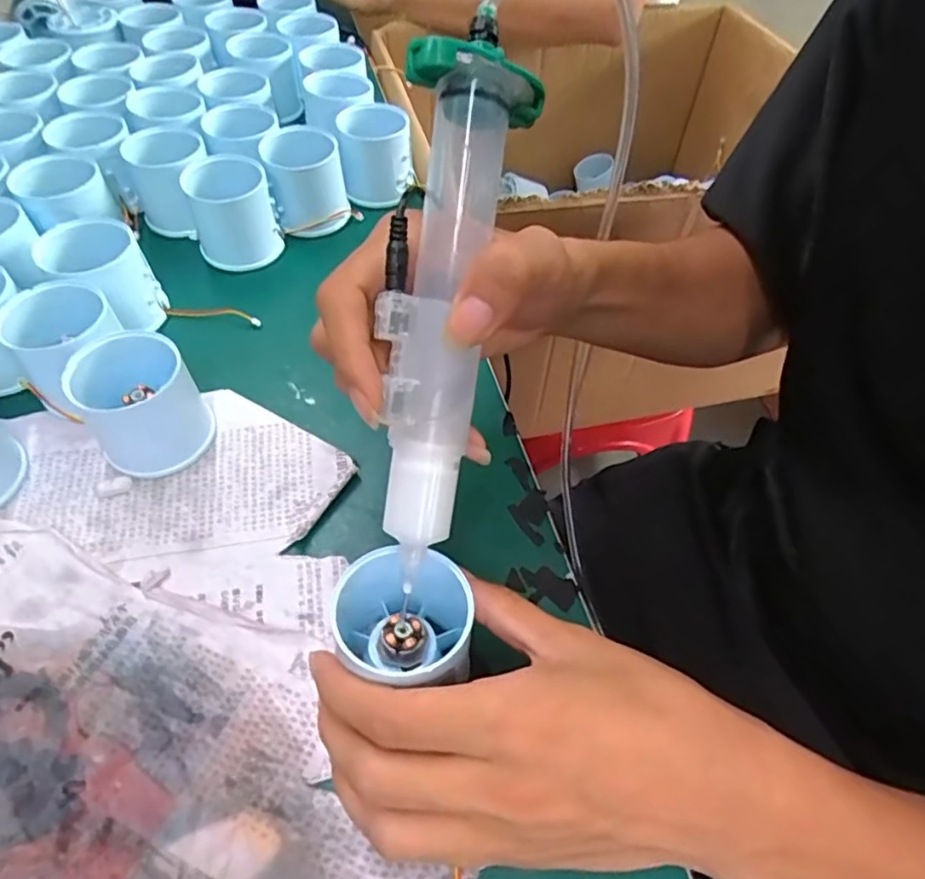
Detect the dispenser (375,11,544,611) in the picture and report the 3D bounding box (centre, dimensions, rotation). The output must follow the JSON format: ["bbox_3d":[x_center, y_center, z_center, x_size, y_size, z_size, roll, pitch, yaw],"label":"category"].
[{"bbox_3d":[-0.006,-0.046,0.214,0.038,0.036,0.180,9,94,3],"label":"dispenser"}]

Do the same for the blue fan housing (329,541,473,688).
[{"bbox_3d":[-0.022,0.071,0.237,0.049,0.045,0.056,-1,53,-5],"label":"blue fan housing"}]

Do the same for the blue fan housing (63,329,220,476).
[{"bbox_3d":[-0.158,-0.018,0.302,0.054,0.053,0.049,-31,61,-24],"label":"blue fan housing"}]

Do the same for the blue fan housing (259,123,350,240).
[{"bbox_3d":[-0.108,-0.179,0.422,0.054,0.054,0.056,-16,56,-15],"label":"blue fan housing"}]

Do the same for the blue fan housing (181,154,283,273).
[{"bbox_3d":[-0.149,-0.146,0.396,0.050,0.053,0.051,-18,56,-16],"label":"blue fan housing"}]

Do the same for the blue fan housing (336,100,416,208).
[{"bbox_3d":[-0.064,-0.210,0.445,0.052,0.052,0.061,-7,54,-9],"label":"blue fan housing"}]

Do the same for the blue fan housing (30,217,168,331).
[{"bbox_3d":[-0.208,-0.092,0.352,0.055,0.051,0.054,17,54,9],"label":"blue fan housing"}]

